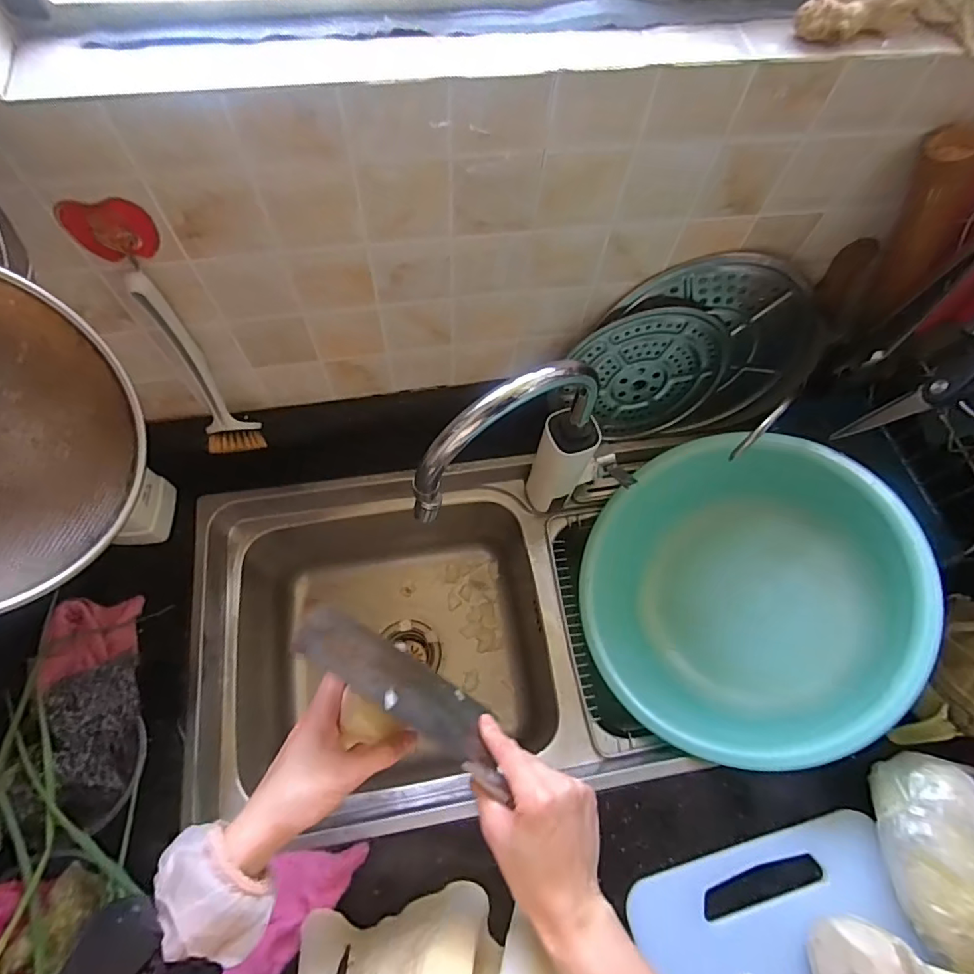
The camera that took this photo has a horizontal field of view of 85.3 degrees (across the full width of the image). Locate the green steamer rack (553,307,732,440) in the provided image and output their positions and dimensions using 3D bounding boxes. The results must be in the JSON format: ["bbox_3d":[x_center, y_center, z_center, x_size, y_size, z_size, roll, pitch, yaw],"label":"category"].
[{"bbox_3d":[0.202,-0.139,0.673,0.212,0.197,0.009,21,45,-36],"label":"green steamer rack"}]

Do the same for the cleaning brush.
[{"bbox_3d":[-0.292,-0.104,0.523,0.055,0.218,0.056,-39,73,-18],"label":"cleaning brush"}]

